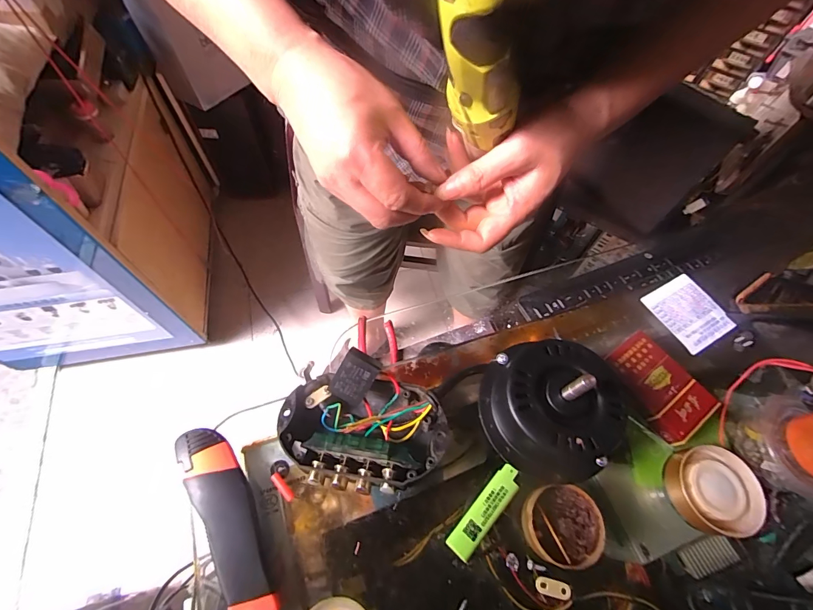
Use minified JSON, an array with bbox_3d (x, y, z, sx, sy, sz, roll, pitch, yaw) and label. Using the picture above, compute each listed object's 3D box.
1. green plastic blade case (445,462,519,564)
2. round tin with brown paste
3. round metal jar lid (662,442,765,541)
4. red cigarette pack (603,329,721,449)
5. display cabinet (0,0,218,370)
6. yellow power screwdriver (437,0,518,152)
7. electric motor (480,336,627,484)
[{"bbox_3d":[0.061,0.157,0.295,0.021,0.005,0.075,33,66,30],"label":"green plastic blade case"},{"bbox_3d":[0.117,0.165,0.288,0.054,0.029,0.054,7,61,0],"label":"round tin with brown paste"},{"bbox_3d":[0.240,0.145,0.303,0.063,0.024,0.063,2,61,-3],"label":"round metal jar lid"},{"bbox_3d":[0.220,0.070,0.338,0.053,0.019,0.084,-29,67,-18],"label":"red cigarette pack"},{"bbox_3d":[-0.880,-0.340,0.901,0.545,0.858,0.701,-5,62,-7],"label":"display cabinet"},{"bbox_3d":[0.044,-0.150,0.240,0.044,0.134,0.032,41,92,17],"label":"yellow power screwdriver"},{"bbox_3d":[0.107,0.069,0.278,0.091,0.074,0.089,2,61,-3],"label":"electric motor"}]

